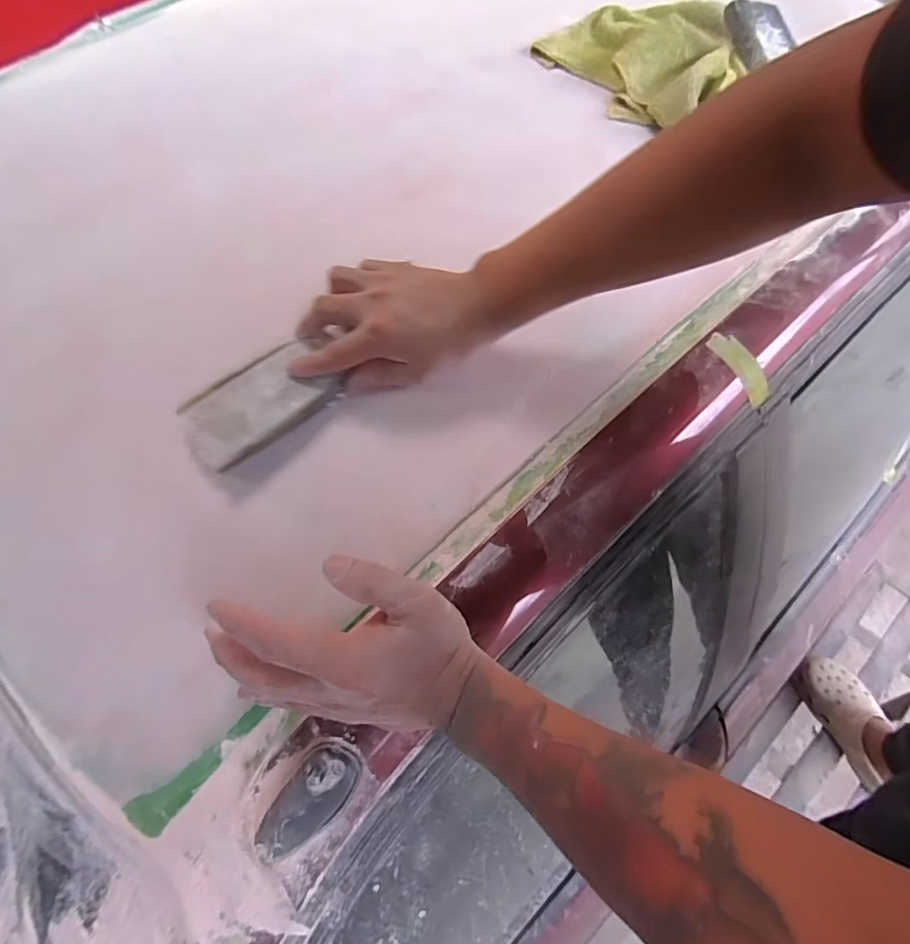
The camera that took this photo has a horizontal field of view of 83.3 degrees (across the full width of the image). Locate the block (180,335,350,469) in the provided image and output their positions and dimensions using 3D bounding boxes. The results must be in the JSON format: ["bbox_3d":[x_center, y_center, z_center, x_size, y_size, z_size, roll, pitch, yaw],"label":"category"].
[{"bbox_3d":[-0.152,-0.055,0.396,0.119,0.020,0.071,-35,63,-15],"label":"block"}]

